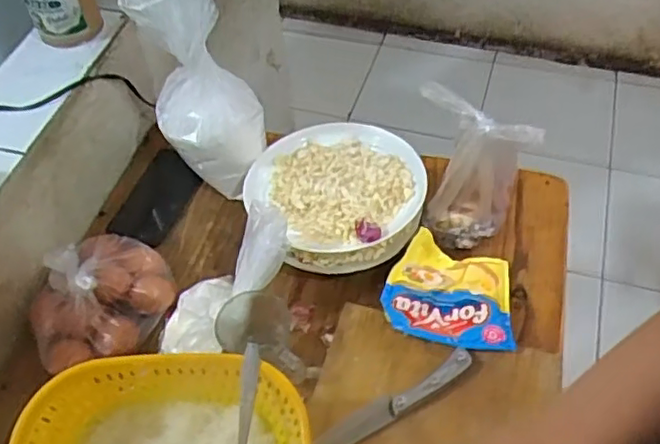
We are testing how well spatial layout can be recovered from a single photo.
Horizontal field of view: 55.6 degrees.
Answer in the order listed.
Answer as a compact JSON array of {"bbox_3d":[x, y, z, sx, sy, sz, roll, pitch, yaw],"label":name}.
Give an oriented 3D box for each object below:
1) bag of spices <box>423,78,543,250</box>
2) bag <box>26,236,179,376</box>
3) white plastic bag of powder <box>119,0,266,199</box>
[{"bbox_3d":[0.160,-0.056,0.684,0.118,0.180,0.081,-1,52,3],"label":"bag of spices"},{"bbox_3d":[-0.249,0.079,0.670,0.119,0.073,0.158,20,56,18],"label":"bag"},{"bbox_3d":[-0.152,-0.160,0.728,0.110,0.250,0.126,-28,56,-17],"label":"white plastic bag of powder"}]

